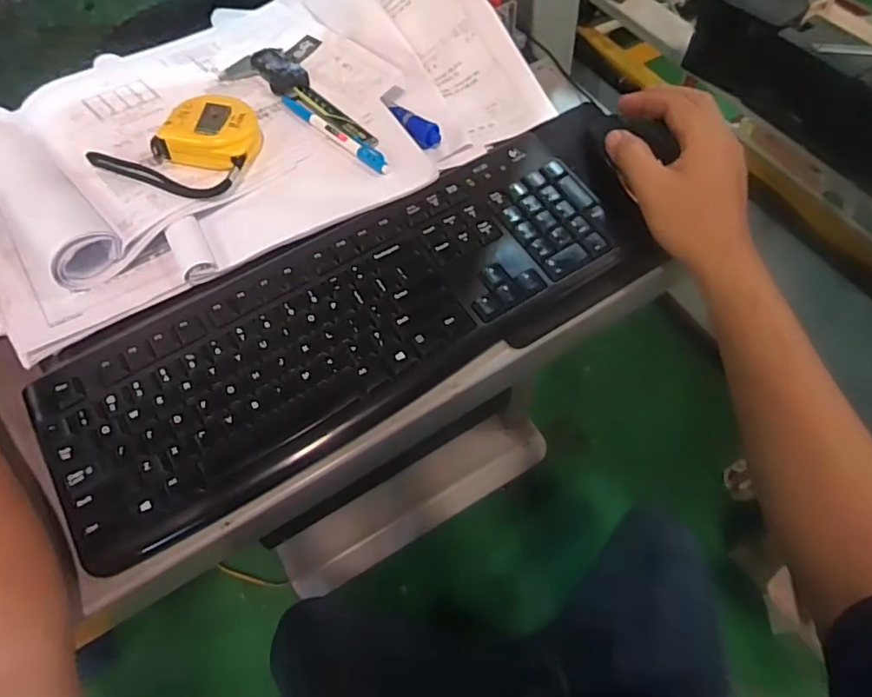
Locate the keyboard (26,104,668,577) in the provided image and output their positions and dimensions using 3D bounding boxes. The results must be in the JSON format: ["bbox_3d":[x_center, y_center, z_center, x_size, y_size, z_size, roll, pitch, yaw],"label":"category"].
[{"bbox_3d":[-0.040,-0.031,0.410,0.473,0.031,0.150,-30,64,-14],"label":"keyboard"}]

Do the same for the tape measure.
[{"bbox_3d":[-0.204,-0.165,0.441,0.109,0.031,0.084,12,62,8],"label":"tape measure"}]

